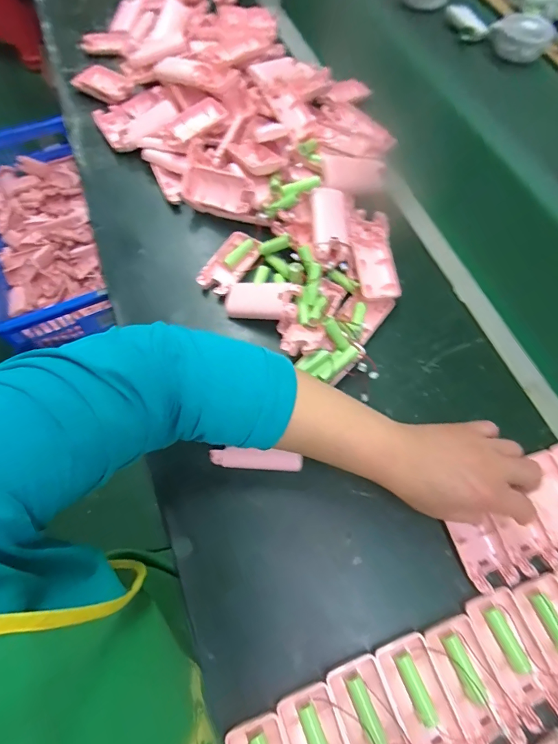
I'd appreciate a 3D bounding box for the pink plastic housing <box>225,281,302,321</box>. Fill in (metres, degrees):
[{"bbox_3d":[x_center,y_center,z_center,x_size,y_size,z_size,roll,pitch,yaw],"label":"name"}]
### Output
[{"bbox_3d":[-0.020,-0.084,0.466,0.094,0.019,0.039,5,65,27],"label":"pink plastic housing"}]

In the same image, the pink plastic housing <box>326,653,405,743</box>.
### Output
[{"bbox_3d":[0.075,0.287,0.314,0.044,0.019,0.096,-19,67,-9],"label":"pink plastic housing"}]

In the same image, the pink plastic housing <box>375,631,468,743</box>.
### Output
[{"bbox_3d":[0.119,0.274,0.324,0.043,0.012,0.096,-19,67,-9],"label":"pink plastic housing"}]

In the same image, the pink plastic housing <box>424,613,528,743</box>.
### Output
[{"bbox_3d":[0.161,0.259,0.327,0.047,0.014,0.094,-18,67,-8],"label":"pink plastic housing"}]

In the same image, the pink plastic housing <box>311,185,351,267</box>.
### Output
[{"bbox_3d":[0.062,-0.177,0.477,0.042,0.024,0.095,-1,80,0],"label":"pink plastic housing"}]

